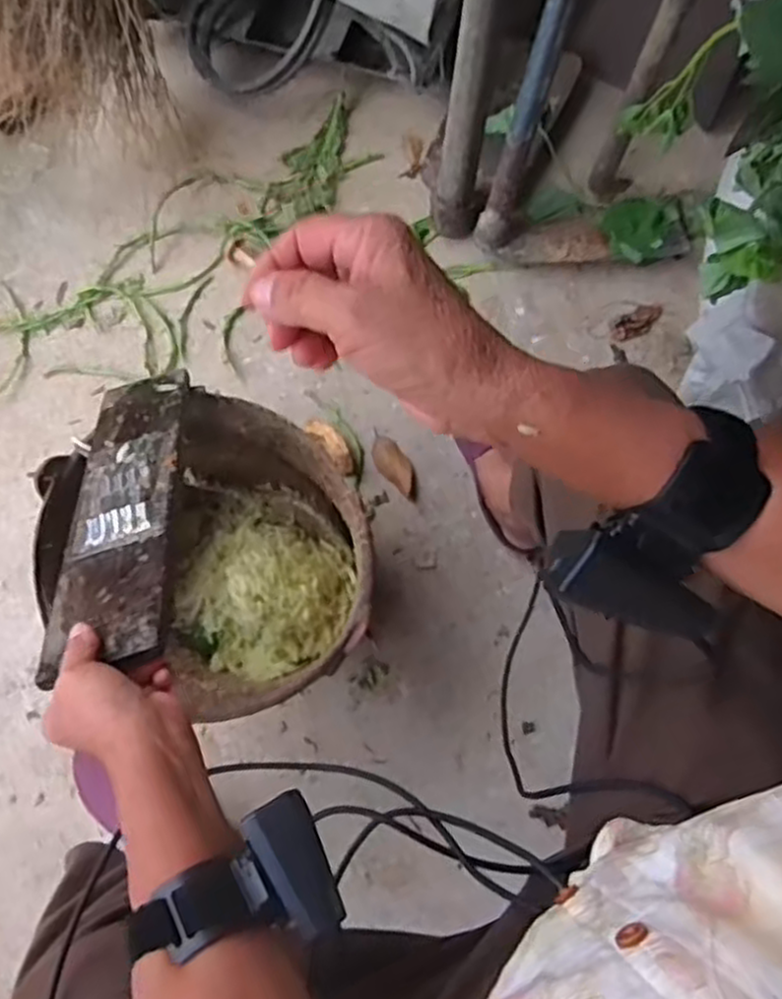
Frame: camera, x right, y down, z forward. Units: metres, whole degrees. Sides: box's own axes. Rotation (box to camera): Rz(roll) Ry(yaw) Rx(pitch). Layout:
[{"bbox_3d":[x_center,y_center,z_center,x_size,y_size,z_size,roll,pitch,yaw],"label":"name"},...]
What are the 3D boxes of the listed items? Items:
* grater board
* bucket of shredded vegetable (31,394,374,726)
[{"bbox_3d":[-0.216,-0.006,0.615,0.087,0.018,0.346,-15,41,-1],"label":"grater board"},{"bbox_3d":[-0.167,0.061,0.826,0.326,0.240,0.265,40,83,10],"label":"bucket of shredded vegetable"}]

